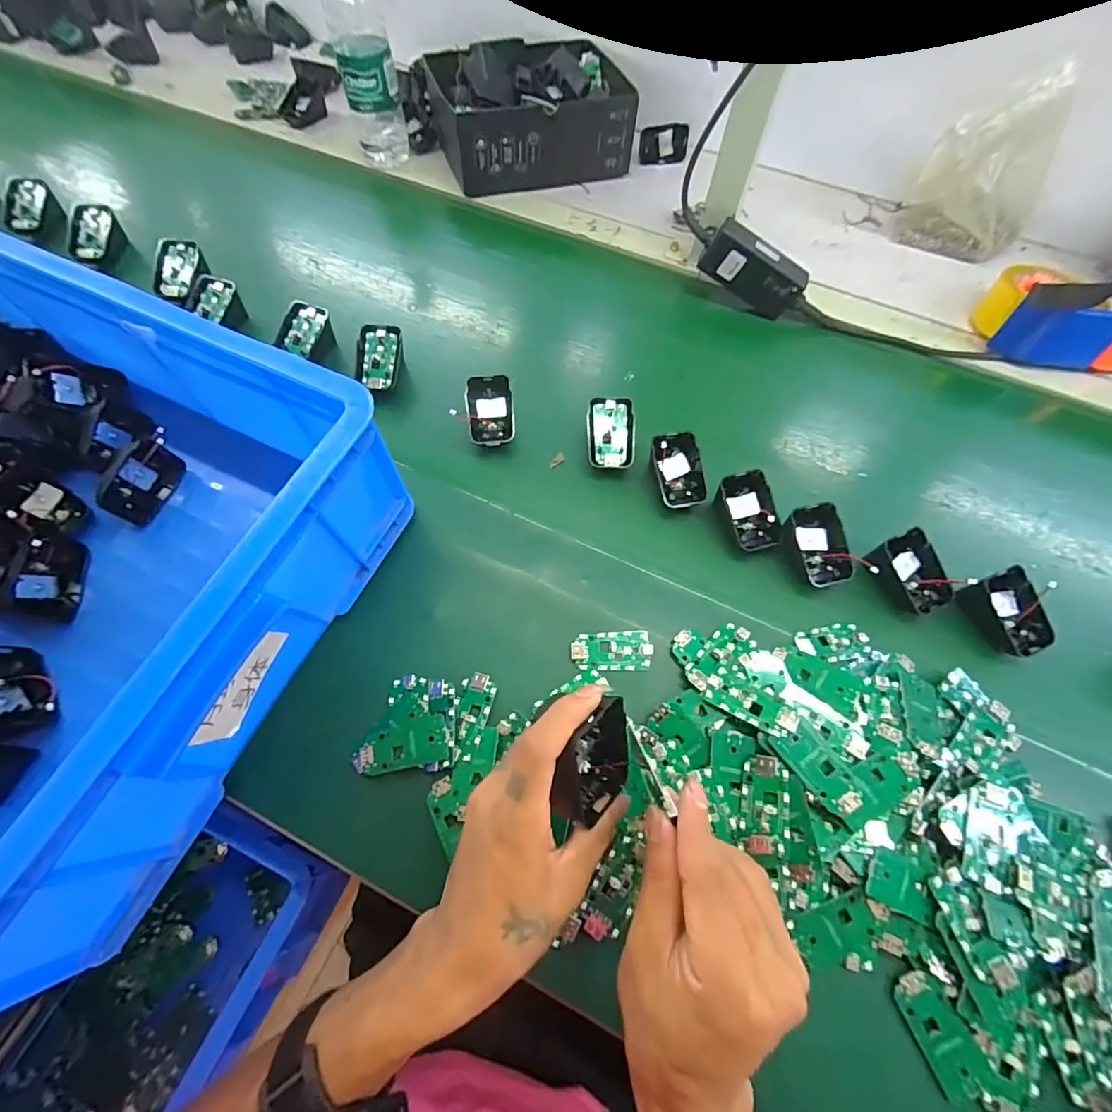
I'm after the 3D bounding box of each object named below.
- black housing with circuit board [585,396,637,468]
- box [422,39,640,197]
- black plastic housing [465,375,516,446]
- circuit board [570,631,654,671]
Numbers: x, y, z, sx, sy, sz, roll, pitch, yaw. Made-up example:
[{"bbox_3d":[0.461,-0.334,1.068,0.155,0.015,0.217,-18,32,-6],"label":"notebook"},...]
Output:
[{"bbox_3d":[0.052,-0.116,0.482,0.044,0.023,0.068,2,86,-2],"label":"black housing with circuit board"},{"bbox_3d":[-0.030,-0.588,0.670,0.240,0.095,0.162,-12,65,-7],"label":"box"},{"bbox_3d":[-0.064,-0.142,0.489,0.043,0.022,0.068,-6,85,-1],"label":"black plastic housing"},{"bbox_3d":[0.045,0.076,0.400,0.063,0.005,0.031,1,64,-1],"label":"circuit board"}]

